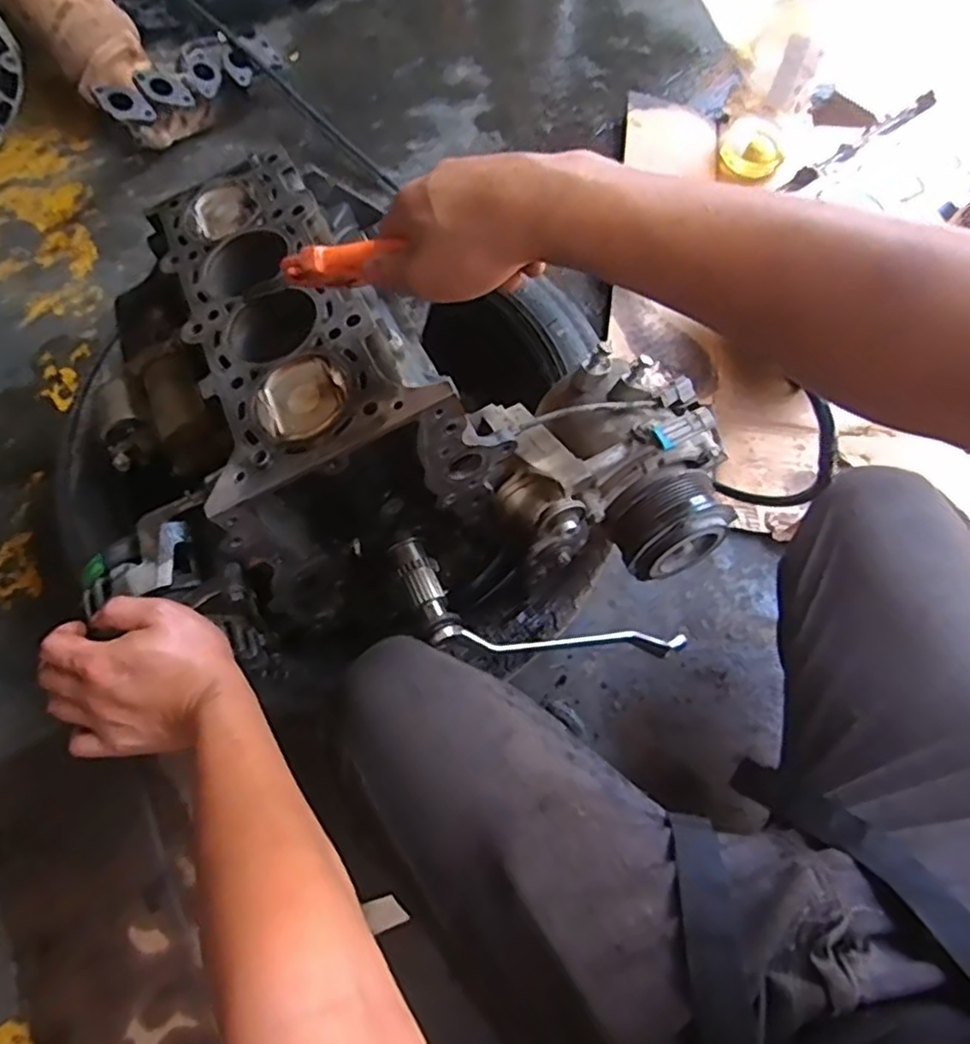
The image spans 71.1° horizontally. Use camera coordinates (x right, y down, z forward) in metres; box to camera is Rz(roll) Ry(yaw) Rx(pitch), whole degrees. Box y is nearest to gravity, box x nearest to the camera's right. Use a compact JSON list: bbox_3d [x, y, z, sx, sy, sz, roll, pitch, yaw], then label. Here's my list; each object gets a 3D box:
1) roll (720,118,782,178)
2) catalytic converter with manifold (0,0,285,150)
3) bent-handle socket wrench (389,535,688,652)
[{"bbox_3d":[0.434,-0.606,1.099,0.088,0.033,0.096,1,68,-2],"label":"roll"},{"bbox_3d":[-0.528,-0.767,1.072,0.301,0.162,0.367,-39,75,-16],"label":"catalytic converter with manifold"},{"bbox_3d":[0.049,0.096,0.650,0.294,0.059,0.089,16,68,-11],"label":"bent-handle socket wrench"}]

